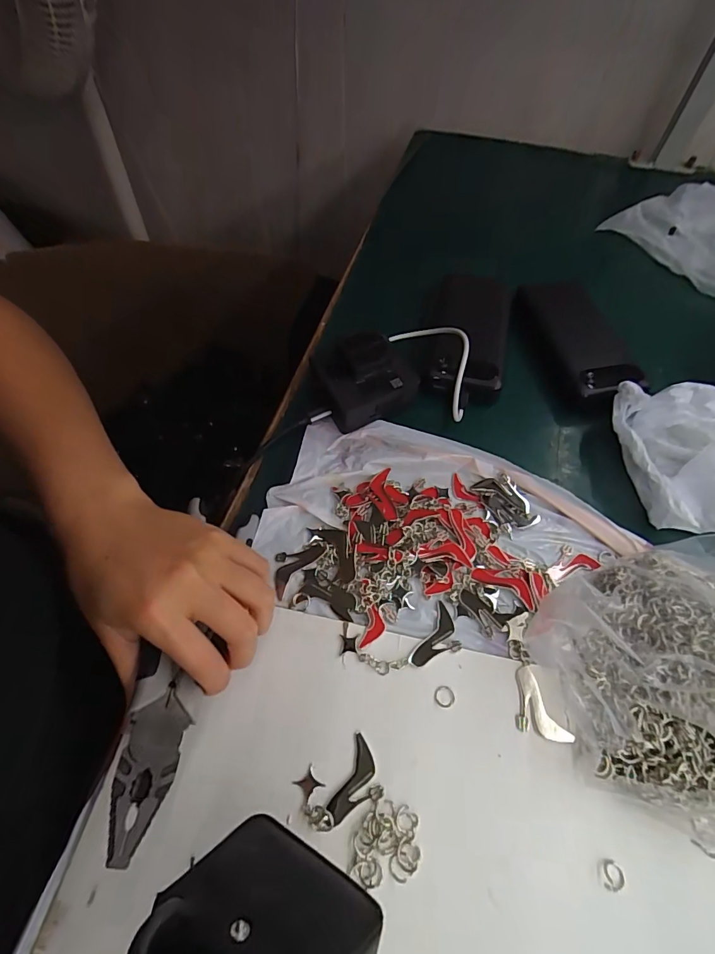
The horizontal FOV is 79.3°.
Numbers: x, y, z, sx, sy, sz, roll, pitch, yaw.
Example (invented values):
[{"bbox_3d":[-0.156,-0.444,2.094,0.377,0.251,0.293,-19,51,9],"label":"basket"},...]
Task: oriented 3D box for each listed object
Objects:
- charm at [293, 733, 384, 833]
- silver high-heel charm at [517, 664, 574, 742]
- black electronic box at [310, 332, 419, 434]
[{"bbox_3d":[-0.010,0.178,0.250,0.045,0.006,0.032,-23,62,-14],"label":"charm"},{"bbox_3d":[0.110,0.146,0.270,0.027,0.004,0.046,-23,62,-14],"label":"silver high-heel charm"},{"bbox_3d":[0.007,-0.089,0.379,0.079,0.036,0.065,-23,62,-14],"label":"black electronic box"}]

